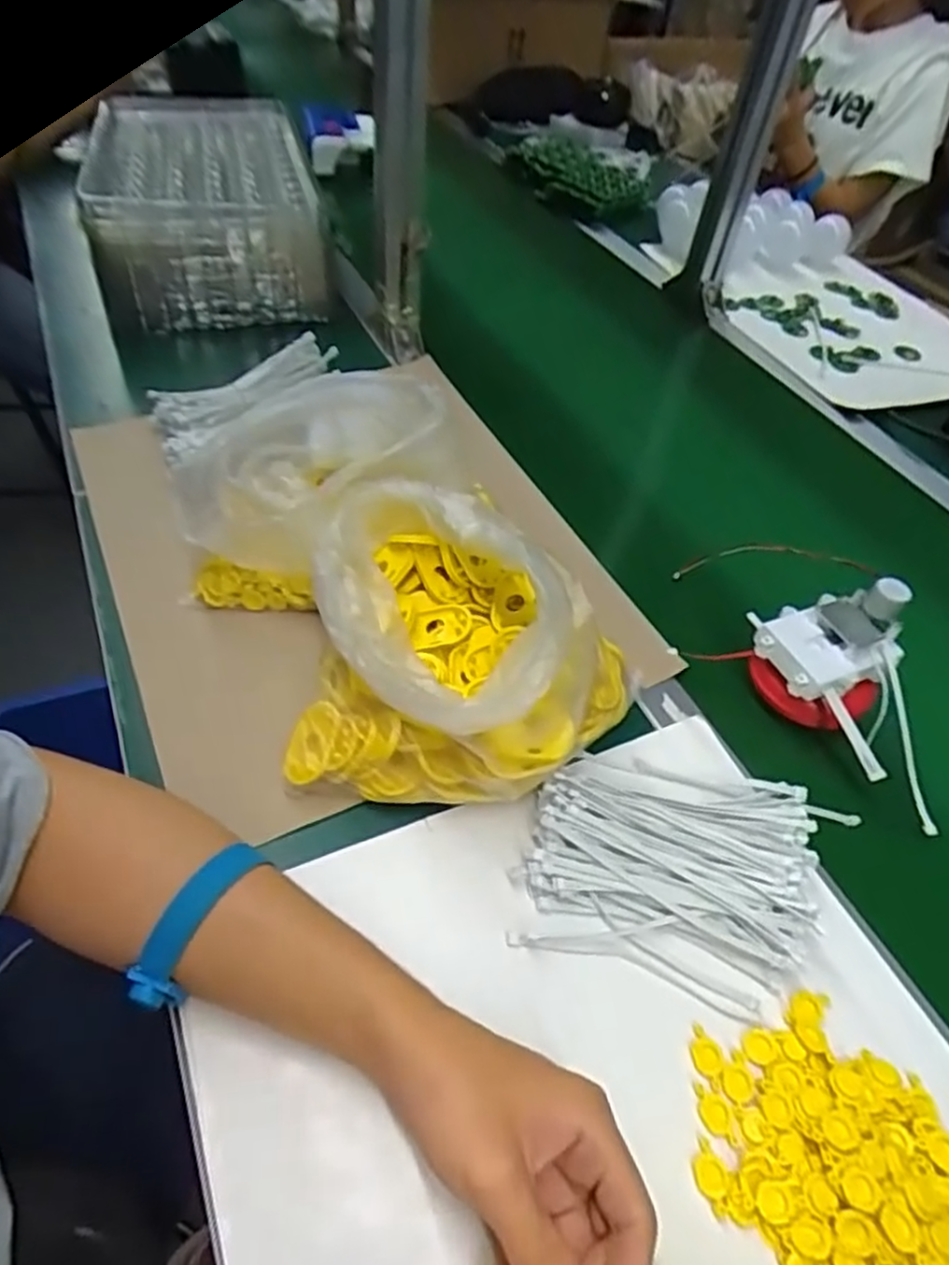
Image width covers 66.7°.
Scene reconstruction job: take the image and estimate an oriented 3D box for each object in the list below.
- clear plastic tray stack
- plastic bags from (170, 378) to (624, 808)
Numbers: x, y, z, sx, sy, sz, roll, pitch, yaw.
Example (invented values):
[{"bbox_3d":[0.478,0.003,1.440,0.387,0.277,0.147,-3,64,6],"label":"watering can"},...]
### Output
[{"bbox_3d":[-0.314,-0.521,0.865,0.224,0.127,0.412,-9,51,-13],"label":"clear plastic tray stack"},{"bbox_3d":[-0.075,-0.045,0.515,0.204,0.134,0.378,-23,57,-22],"label":"plastic bags"}]

